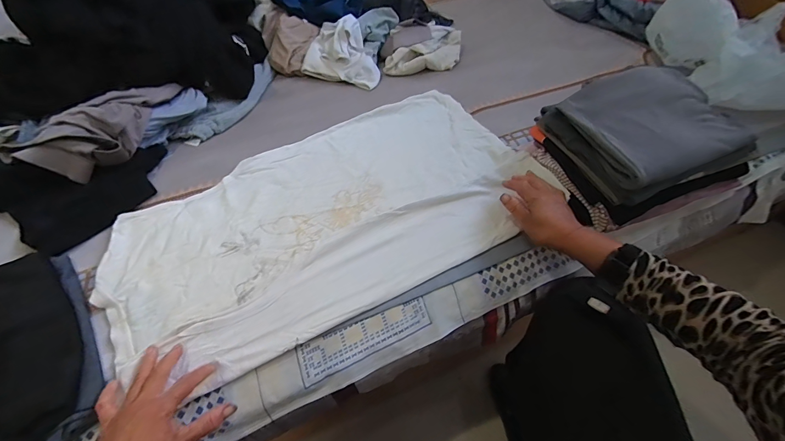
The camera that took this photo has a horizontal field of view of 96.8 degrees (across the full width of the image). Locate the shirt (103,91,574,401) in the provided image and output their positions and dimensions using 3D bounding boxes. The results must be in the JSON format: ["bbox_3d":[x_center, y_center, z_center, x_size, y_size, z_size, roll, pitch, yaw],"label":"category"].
[{"bbox_3d":[-0.103,-0.024,0.607,0.693,0.027,0.388,-25,59,-17],"label":"shirt"}]

